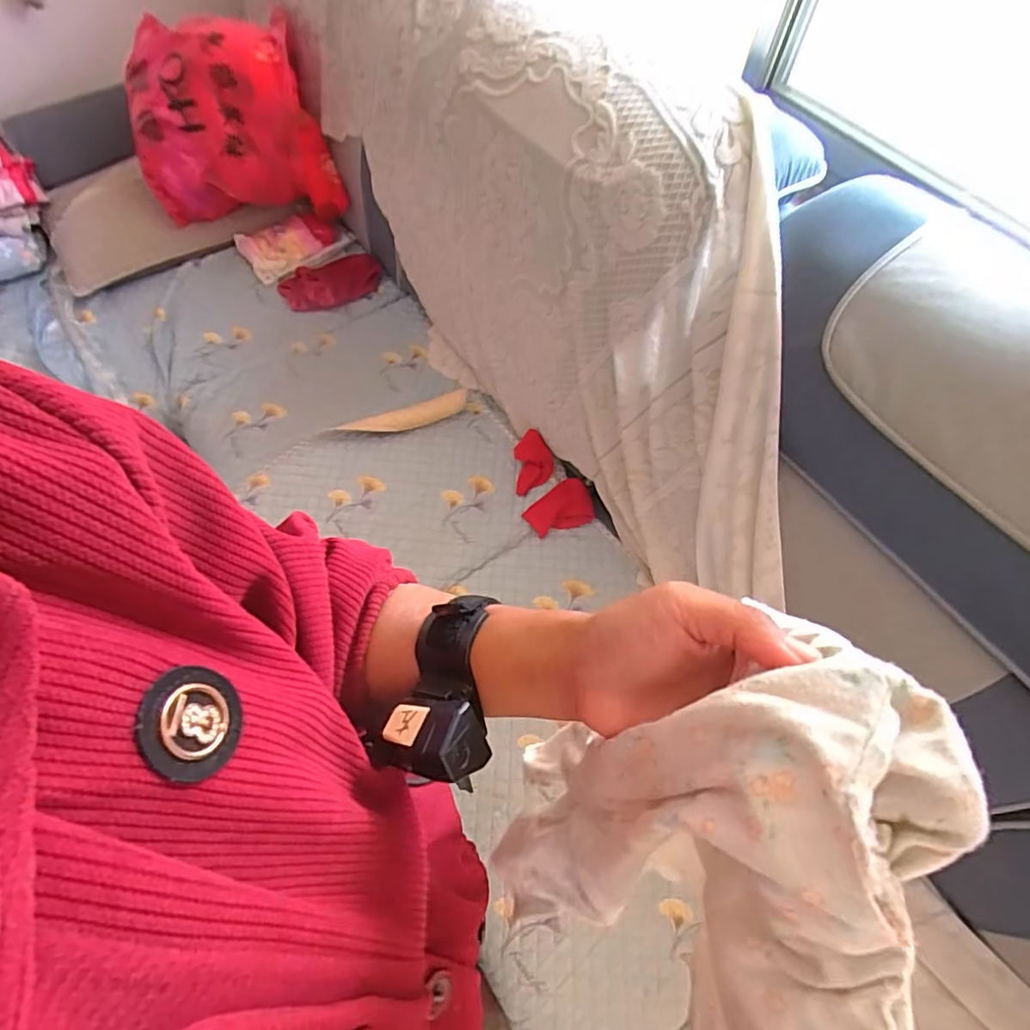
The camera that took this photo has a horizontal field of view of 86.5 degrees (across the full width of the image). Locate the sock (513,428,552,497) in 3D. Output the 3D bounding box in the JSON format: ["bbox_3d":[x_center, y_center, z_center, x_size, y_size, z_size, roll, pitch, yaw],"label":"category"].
[{"bbox_3d":[0.037,-0.103,1.066,0.074,0.042,0.120,-4,63,-3],"label":"sock"}]

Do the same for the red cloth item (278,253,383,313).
[{"bbox_3d":[-0.430,-0.545,1.295,0.231,0.058,0.108,-21,65,-11],"label":"red cloth item"}]

